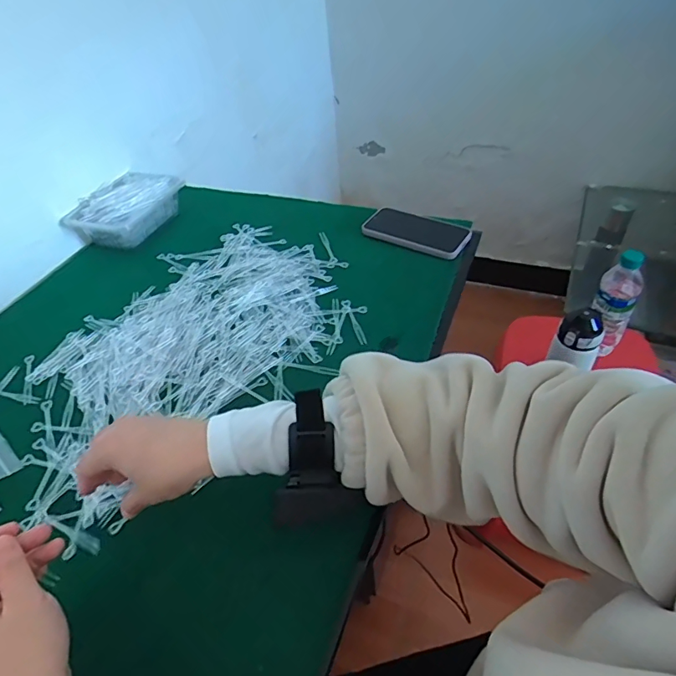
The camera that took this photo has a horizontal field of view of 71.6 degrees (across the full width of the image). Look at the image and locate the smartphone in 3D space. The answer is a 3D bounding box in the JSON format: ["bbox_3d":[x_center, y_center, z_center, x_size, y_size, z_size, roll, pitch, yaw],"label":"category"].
[{"bbox_3d":[0.120,-0.166,0.723,0.156,0.016,0.079,19,50,23],"label":"smartphone"}]

